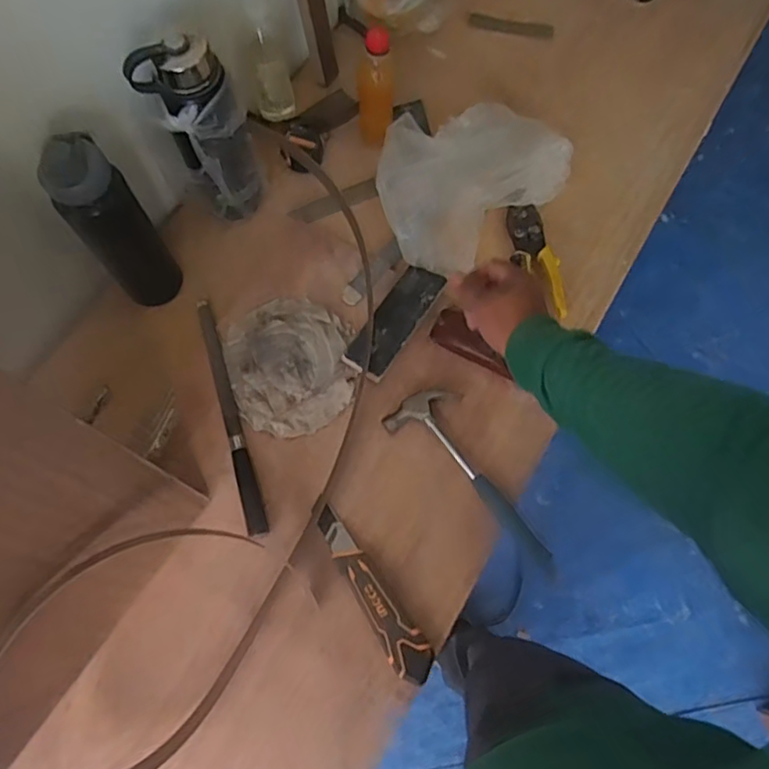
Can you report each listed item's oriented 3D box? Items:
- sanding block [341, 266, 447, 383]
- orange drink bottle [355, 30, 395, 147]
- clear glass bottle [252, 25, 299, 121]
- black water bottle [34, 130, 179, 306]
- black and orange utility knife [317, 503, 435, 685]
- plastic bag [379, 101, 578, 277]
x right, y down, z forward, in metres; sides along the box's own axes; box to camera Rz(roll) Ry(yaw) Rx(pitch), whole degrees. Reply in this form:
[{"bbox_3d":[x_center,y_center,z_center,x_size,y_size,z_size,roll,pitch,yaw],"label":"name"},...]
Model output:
[{"bbox_3d":[0.015,-0.087,0.780,0.057,0.023,0.170,33,75,10],"label":"sanding block"},{"bbox_3d":[-0.014,-0.402,0.818,0.052,0.150,0.068,2,72,1],"label":"orange drink bottle"},{"bbox_3d":[-0.161,-0.443,0.859,0.052,0.132,0.049,-13,73,-4],"label":"clear glass bottle"},{"bbox_3d":[-0.315,-0.177,0.698,0.080,0.249,0.062,-37,76,-11],"label":"black water bottle"},{"bbox_3d":[-0.013,0.235,0.677,0.044,0.024,0.211,-30,75,-9],"label":"black and orange utility knife"},{"bbox_3d":[0.098,-0.304,0.841,0.285,0.083,0.235,-43,77,-12],"label":"plastic bag"}]

